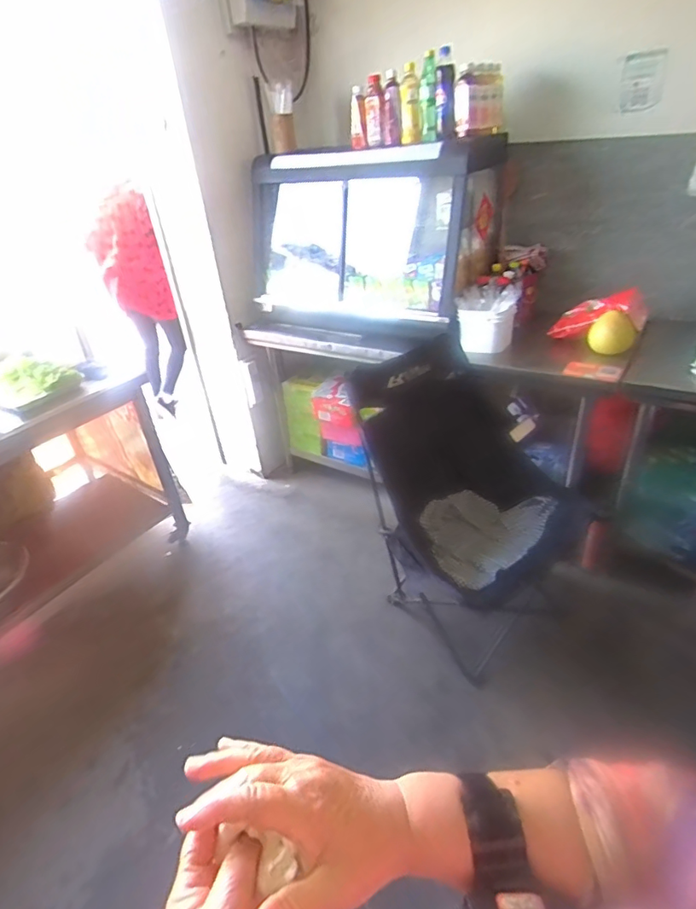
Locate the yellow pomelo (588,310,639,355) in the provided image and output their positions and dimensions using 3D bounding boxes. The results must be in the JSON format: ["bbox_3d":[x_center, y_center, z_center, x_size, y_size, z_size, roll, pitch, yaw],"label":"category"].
[{"bbox_3d":[0.855,-0.388,1.637,0.143,0.131,0.111,9,35,22],"label":"yellow pomelo"}]

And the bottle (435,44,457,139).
[{"bbox_3d":[0.305,-1.127,1.569,0.060,0.225,0.070,0,33,10],"label":"bottle"}]

